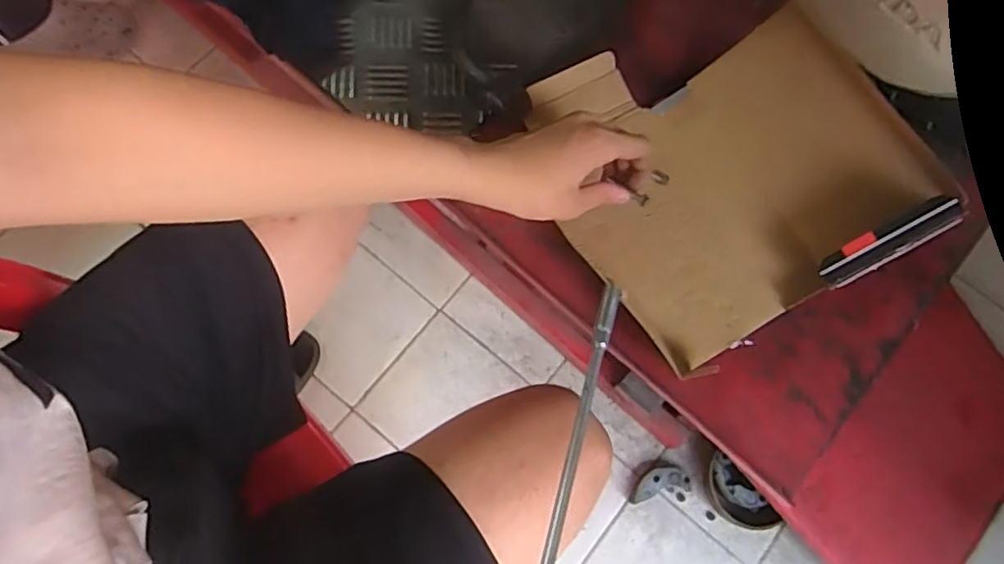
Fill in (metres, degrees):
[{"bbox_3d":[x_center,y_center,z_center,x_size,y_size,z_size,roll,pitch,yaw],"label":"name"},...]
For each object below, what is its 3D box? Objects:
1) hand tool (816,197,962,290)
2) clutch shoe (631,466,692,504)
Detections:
[{"bbox_3d":[0.287,-0.029,0.480,0.098,0.025,0.026,-36,74,28],"label":"hand tool"},{"bbox_3d":[0.225,0.289,0.922,0.087,0.012,0.040,-13,74,-4],"label":"clutch shoe"}]

